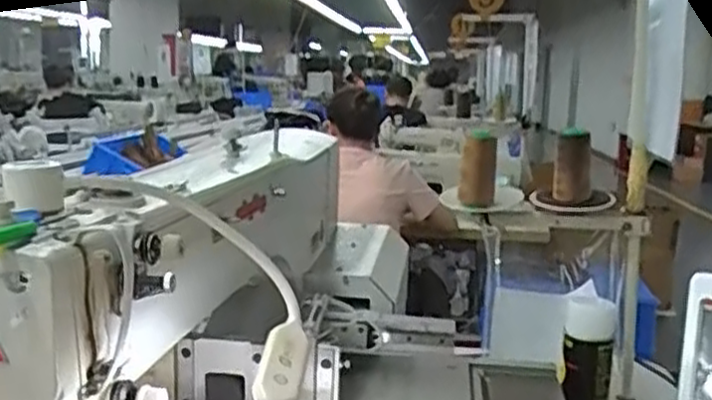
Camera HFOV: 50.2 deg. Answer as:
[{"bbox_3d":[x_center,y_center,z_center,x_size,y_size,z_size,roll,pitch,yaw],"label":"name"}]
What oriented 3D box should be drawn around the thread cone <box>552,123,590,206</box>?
[{"bbox_3d":[0.311,-0.041,1.097,0.053,0.123,0.053,5,9,14],"label":"thread cone"}]

